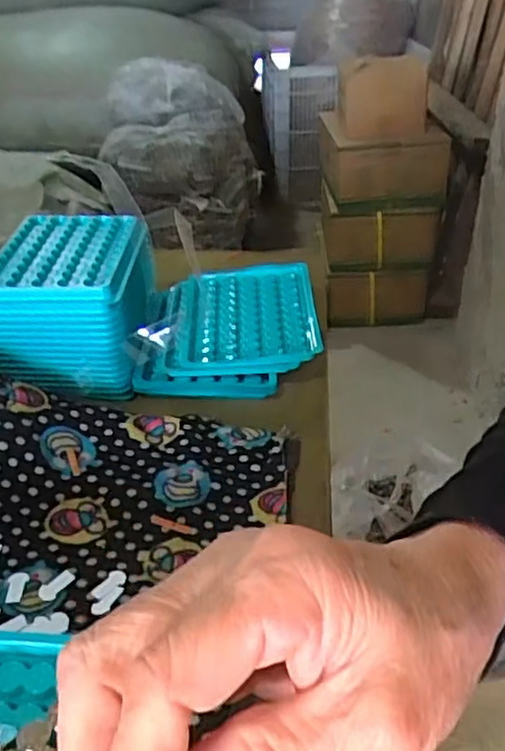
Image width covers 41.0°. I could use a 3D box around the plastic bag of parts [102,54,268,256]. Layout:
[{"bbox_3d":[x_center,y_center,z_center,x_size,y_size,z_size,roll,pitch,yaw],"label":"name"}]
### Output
[{"bbox_3d":[-0.177,-0.550,1.713,0.392,0.384,0.335,0,34,-1],"label":"plastic bag of parts"}]

